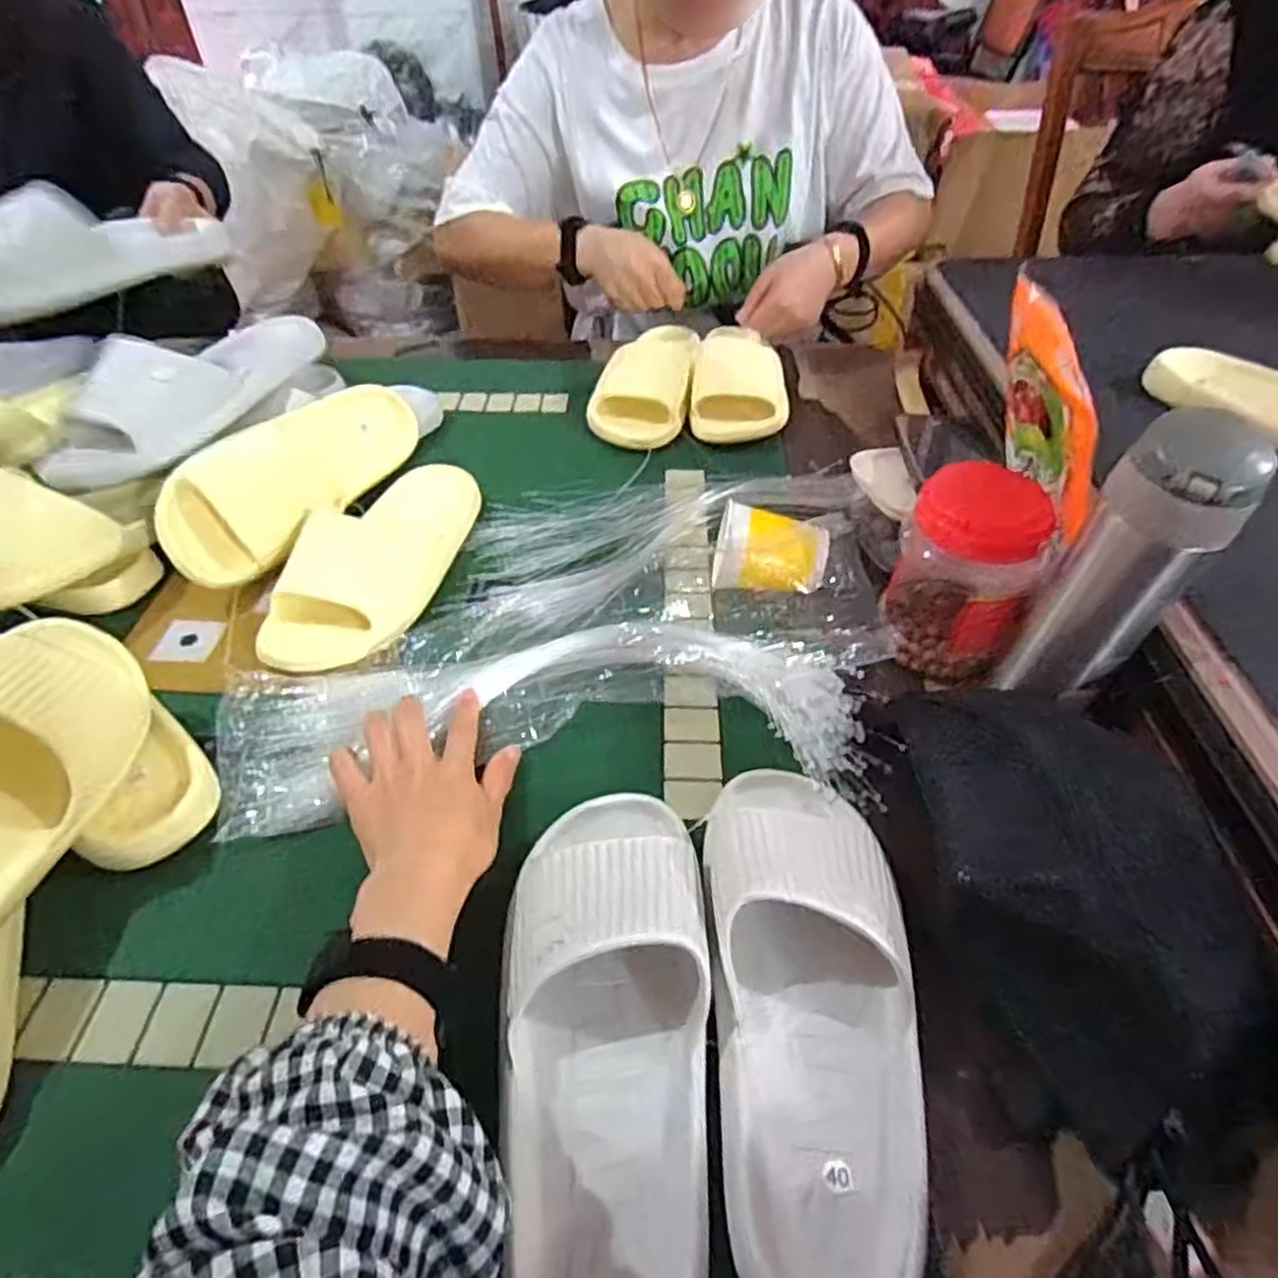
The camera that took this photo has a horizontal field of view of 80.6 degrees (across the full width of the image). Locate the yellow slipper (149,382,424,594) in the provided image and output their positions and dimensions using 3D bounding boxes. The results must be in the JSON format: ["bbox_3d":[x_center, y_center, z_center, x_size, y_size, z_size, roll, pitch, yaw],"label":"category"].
[{"bbox_3d":[-0.293,-0.138,0.658,0.067,0.112,0.242,-9,32,47],"label":"yellow slipper"}]

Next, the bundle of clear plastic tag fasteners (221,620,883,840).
[{"bbox_3d":[-0.066,0.051,0.513,0.421,0.039,0.129,-5,45,-2],"label":"bundle of clear plastic tag fasteners"}]

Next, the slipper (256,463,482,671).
[{"bbox_3d":[-0.209,-0.077,0.617,0.100,0.056,0.239,13,47,14],"label":"slipper"}]

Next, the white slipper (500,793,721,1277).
[{"bbox_3d":[-0.014,0.181,0.354,0.100,0.056,0.254,-5,45,-3],"label":"white slipper"}]

